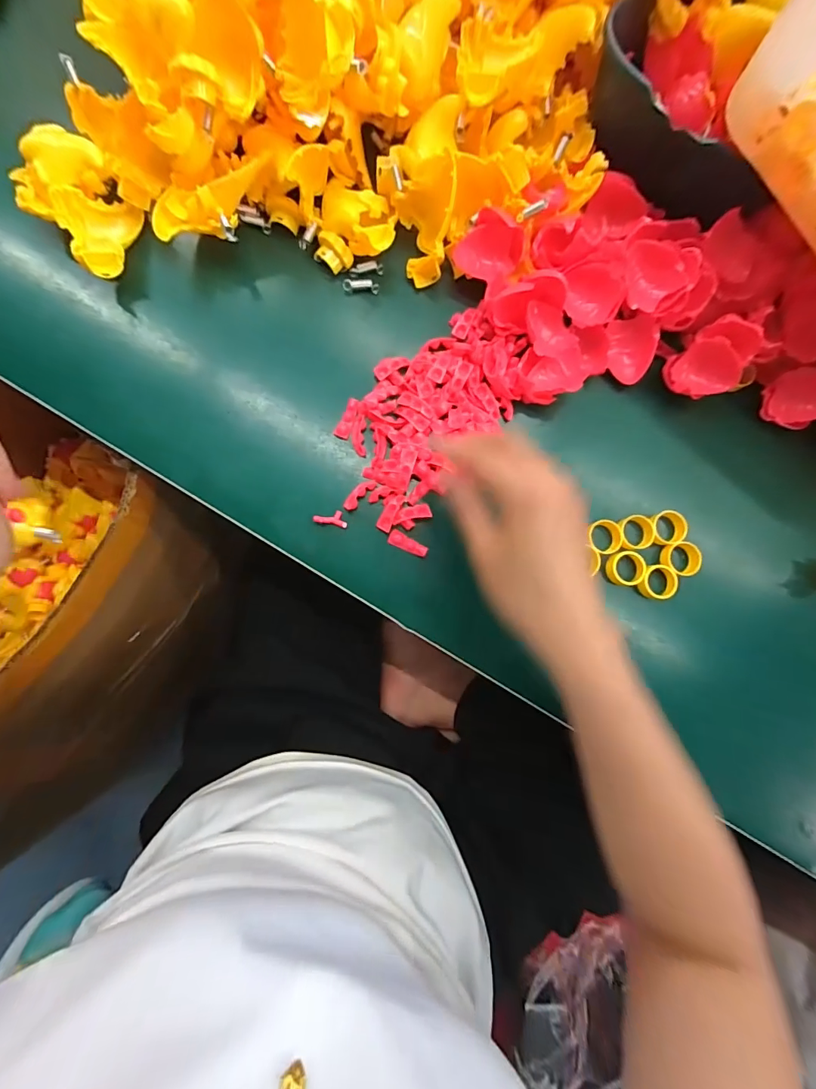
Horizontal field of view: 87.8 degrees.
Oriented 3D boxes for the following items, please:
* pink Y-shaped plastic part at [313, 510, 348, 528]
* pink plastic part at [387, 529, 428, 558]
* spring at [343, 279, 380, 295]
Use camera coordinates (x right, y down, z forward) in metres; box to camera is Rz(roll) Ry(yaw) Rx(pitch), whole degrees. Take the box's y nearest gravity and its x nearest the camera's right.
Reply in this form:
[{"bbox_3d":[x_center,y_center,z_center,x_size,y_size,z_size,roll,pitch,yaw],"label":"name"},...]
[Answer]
[{"bbox_3d":[-0.057,-0.019,0.314,0.025,0.004,0.012,5,81,-15],"label":"pink Y-shaped plastic part"},{"bbox_3d":[0.000,0.000,0.318,0.030,0.009,0.011,23,81,0],"label":"pink plastic part"},{"bbox_3d":[-0.037,-0.204,0.334,0.027,0.007,0.009,2,82,-3],"label":"spring"}]

